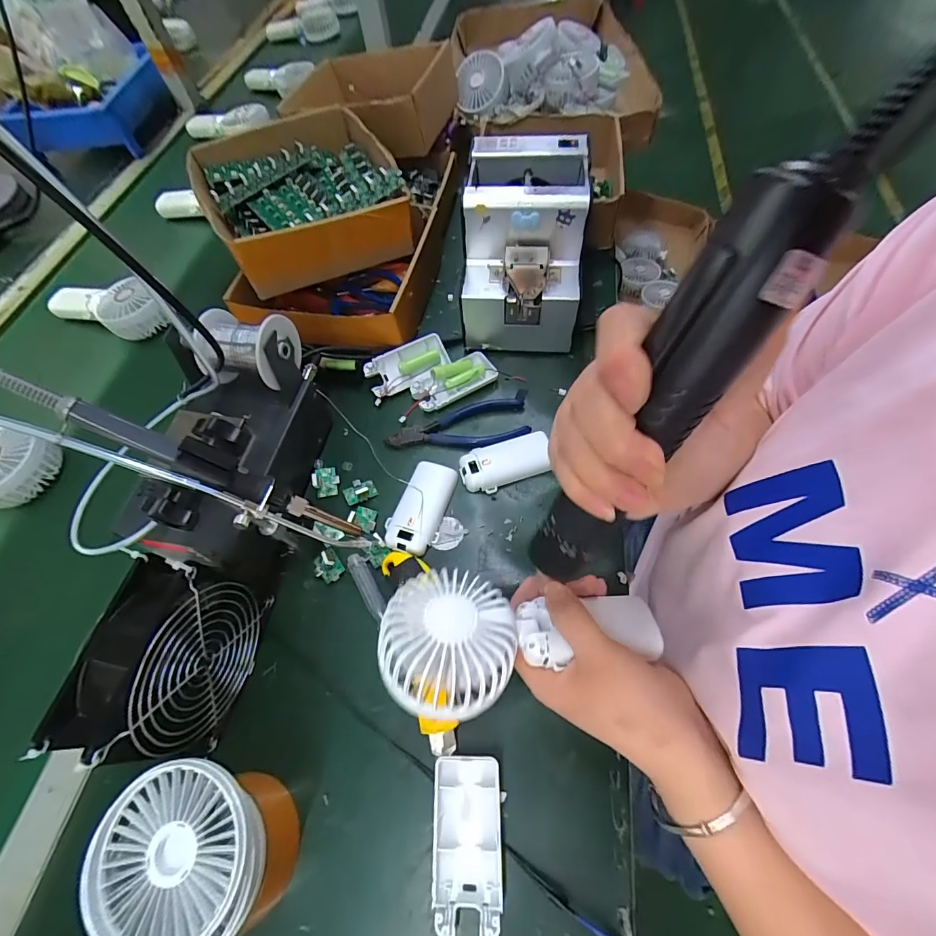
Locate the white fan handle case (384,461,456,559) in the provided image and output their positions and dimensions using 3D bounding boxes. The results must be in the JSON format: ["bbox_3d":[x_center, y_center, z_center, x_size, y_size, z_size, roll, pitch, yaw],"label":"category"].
[{"bbox_3d":[-0.045,0.037,0.411,0.046,0.015,0.092,18,63,13],"label":"white fan handle case"}]

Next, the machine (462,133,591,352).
[{"bbox_3d":[0.062,-0.243,0.484,0.121,0.150,0.172,4,61,6],"label":"machine"}]

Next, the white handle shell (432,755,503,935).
[{"bbox_3d":[0.000,0.250,0.291,0.046,0.016,0.092,-1,61,3],"label":"white handle shell"}]

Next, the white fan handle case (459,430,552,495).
[{"bbox_3d":[0.039,-0.007,0.431,0.093,0.015,0.046,-15,61,-5],"label":"white fan handle case"}]

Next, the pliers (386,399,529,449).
[{"bbox_3d":[-0.011,-0.040,0.453,0.147,0.009,0.057,-14,61,-4],"label":"pliers"}]

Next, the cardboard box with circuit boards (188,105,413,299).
[{"bbox_3d":[-0.184,-0.317,0.514,0.228,0.082,0.196,-26,61,-9],"label":"cardboard box with circuit boards"}]

